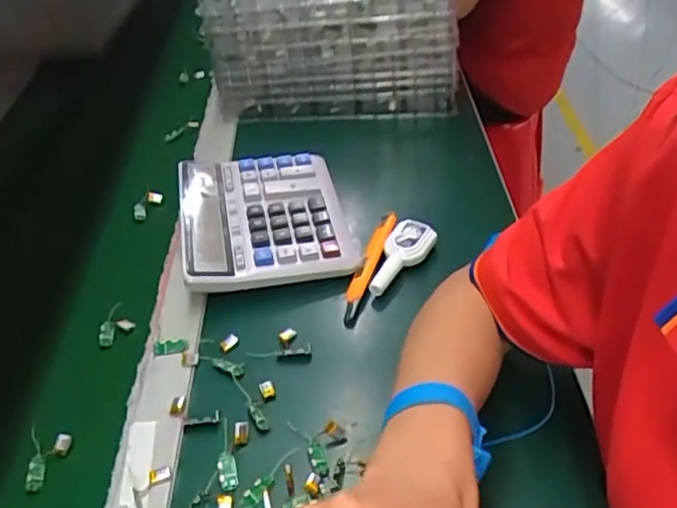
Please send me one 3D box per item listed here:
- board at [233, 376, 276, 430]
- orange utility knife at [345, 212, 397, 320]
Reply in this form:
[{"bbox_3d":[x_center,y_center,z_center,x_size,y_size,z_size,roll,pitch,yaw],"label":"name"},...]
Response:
[{"bbox_3d":[-0.061,0.110,0.486,0.025,0.004,0.056,-22,44,-16],"label":"board"},{"bbox_3d":[0.030,0.008,0.582,0.018,0.021,0.124,12,45,20],"label":"orange utility knife"}]

